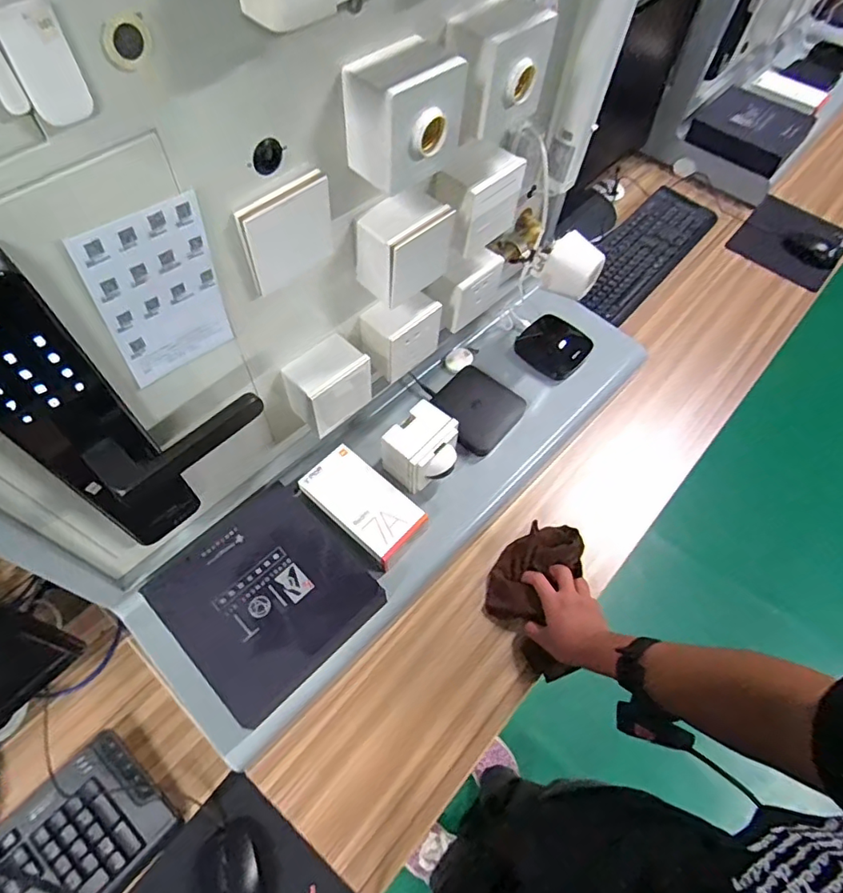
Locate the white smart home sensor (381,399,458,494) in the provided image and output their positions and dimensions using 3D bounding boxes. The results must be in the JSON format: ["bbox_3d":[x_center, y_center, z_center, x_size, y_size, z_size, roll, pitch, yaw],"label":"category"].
[{"bbox_3d":[0.003,0.010,0.720,0.084,0.089,0.089,39,66,18],"label":"white smart home sensor"}]

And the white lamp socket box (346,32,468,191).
[{"bbox_3d":[-0.011,-0.278,0.453,0.091,0.087,0.062,-38,69,-21],"label":"white lamp socket box"}]

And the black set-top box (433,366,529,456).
[{"bbox_3d":[0.080,-0.056,0.800,0.118,0.018,0.118,36,65,16],"label":"black set-top box"}]

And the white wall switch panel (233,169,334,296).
[{"bbox_3d":[-0.116,-0.185,0.474,0.012,0.083,0.087,40,66,18],"label":"white wall switch panel"}]

